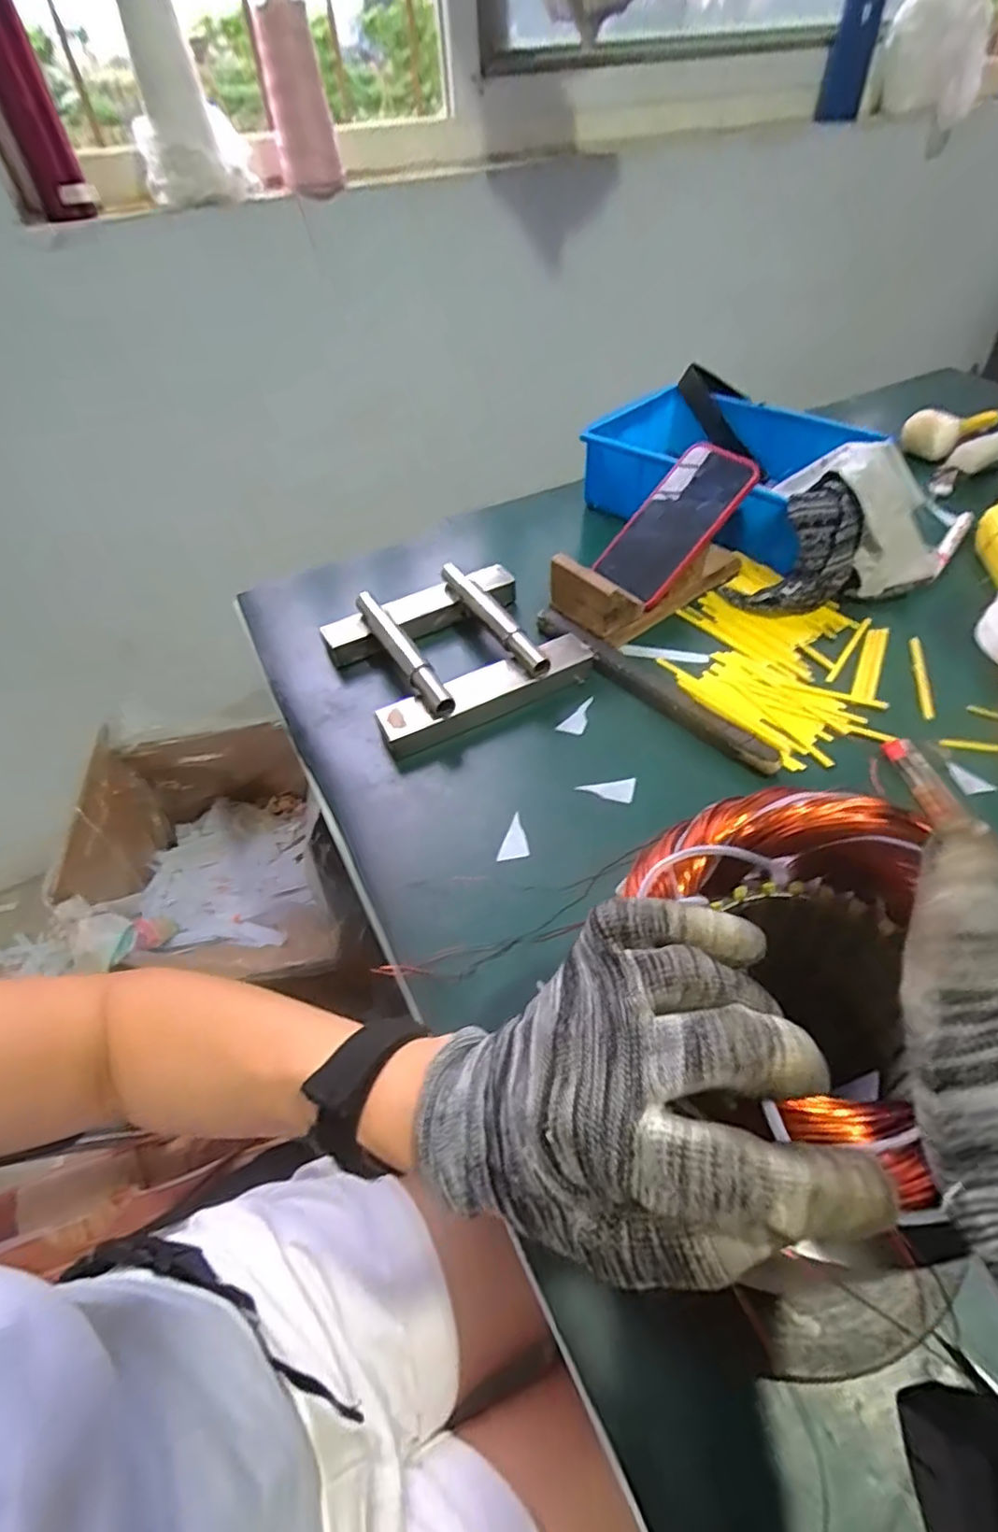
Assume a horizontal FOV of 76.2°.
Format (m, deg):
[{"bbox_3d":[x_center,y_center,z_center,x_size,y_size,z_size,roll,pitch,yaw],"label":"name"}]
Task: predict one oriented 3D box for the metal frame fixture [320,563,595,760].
[{"bbox_3d":[-0.043,-0.113,0.582,0.194,0.049,0.174,-25,52,-17],"label":"metal frame fixture"}]

